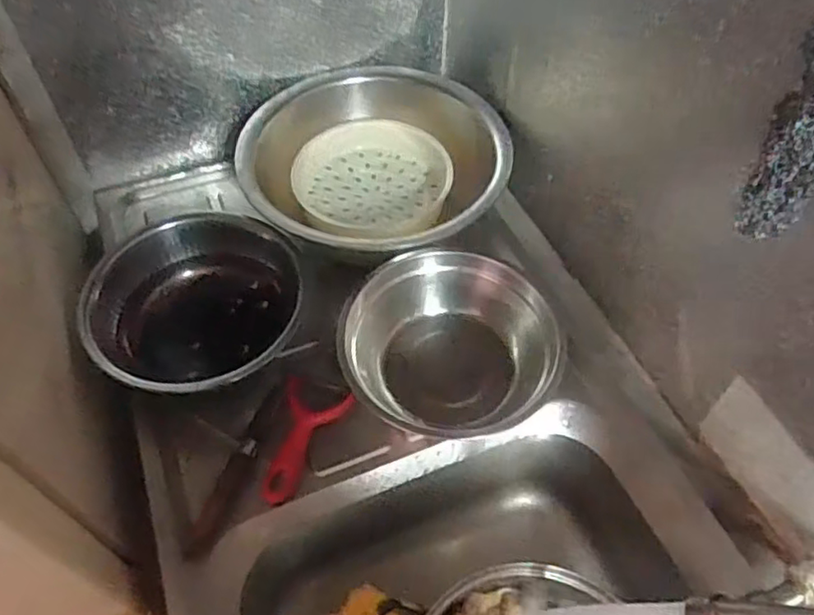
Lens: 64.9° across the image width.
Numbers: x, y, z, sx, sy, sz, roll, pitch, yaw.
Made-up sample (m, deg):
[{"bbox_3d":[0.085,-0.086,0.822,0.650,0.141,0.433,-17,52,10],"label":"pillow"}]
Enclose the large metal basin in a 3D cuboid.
[{"bbox_3d":[-0.045,-0.181,0.833,0.312,0.122,0.315,0,53,0],"label":"large metal basin"}]

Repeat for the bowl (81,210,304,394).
[{"bbox_3d":[-0.242,-0.028,0.711,0.226,0.092,0.225,0,53,0],"label":"bowl"}]

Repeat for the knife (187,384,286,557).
[{"bbox_3d":[-0.167,0.157,0.653,0.027,0.026,0.188,16,55,11],"label":"knife"}]

